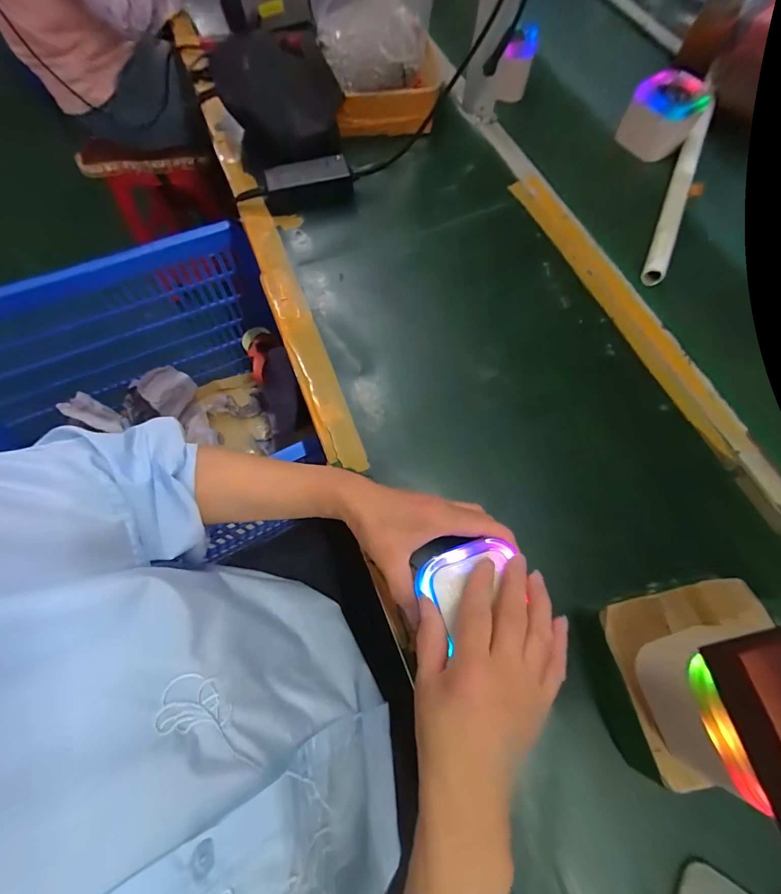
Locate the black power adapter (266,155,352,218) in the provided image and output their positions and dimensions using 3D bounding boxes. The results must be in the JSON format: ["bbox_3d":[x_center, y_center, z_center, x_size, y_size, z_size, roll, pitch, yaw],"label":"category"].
[{"bbox_3d":[-0.116,-0.367,0.537,0.122,0.037,0.061,-13,70,-5],"label":"black power adapter"}]

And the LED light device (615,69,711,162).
[{"bbox_3d":[0.416,-0.512,0.590,0.102,0.075,0.093,24,72,9],"label":"LED light device"}]

